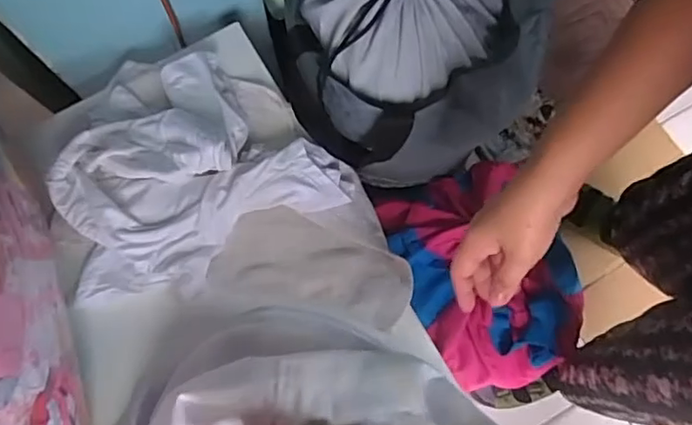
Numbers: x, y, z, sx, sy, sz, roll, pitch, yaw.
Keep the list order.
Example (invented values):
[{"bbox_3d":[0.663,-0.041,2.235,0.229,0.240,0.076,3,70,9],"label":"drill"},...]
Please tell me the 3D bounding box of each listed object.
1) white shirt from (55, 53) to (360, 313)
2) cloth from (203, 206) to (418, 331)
[{"bbox_3d":[-0.217,-0.062,0.738,0.327,0.055,0.295,-34,79,-7],"label":"white shirt"},{"bbox_3d":[-0.039,0.071,0.734,0.237,0.032,0.119,15,77,4],"label":"cloth"}]

